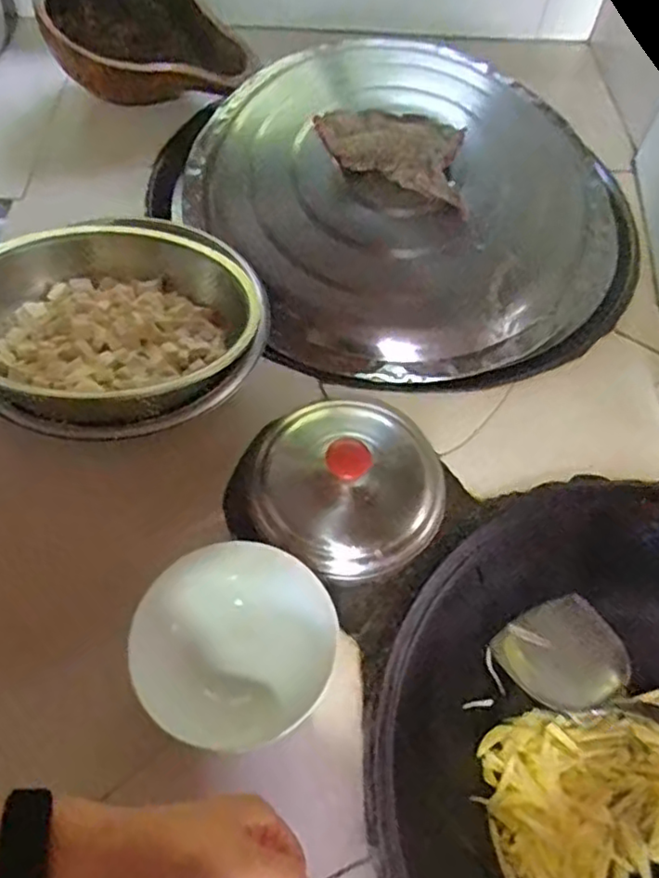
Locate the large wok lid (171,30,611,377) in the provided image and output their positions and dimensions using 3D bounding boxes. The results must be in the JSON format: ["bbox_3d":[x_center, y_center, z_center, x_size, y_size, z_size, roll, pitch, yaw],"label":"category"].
[{"bbox_3d":[0.096,-0.299,0.774,0.428,0.127,0.478,-34,65,-25],"label":"large wok lid"}]

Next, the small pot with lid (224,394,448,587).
[{"bbox_3d":[0.014,0.032,0.588,0.183,0.062,0.176,2,56,-4],"label":"small pot with lid"}]

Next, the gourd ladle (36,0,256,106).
[{"bbox_3d":[-0.256,-0.558,0.881,0.245,0.150,0.131,-15,59,-15],"label":"gourd ladle"}]

